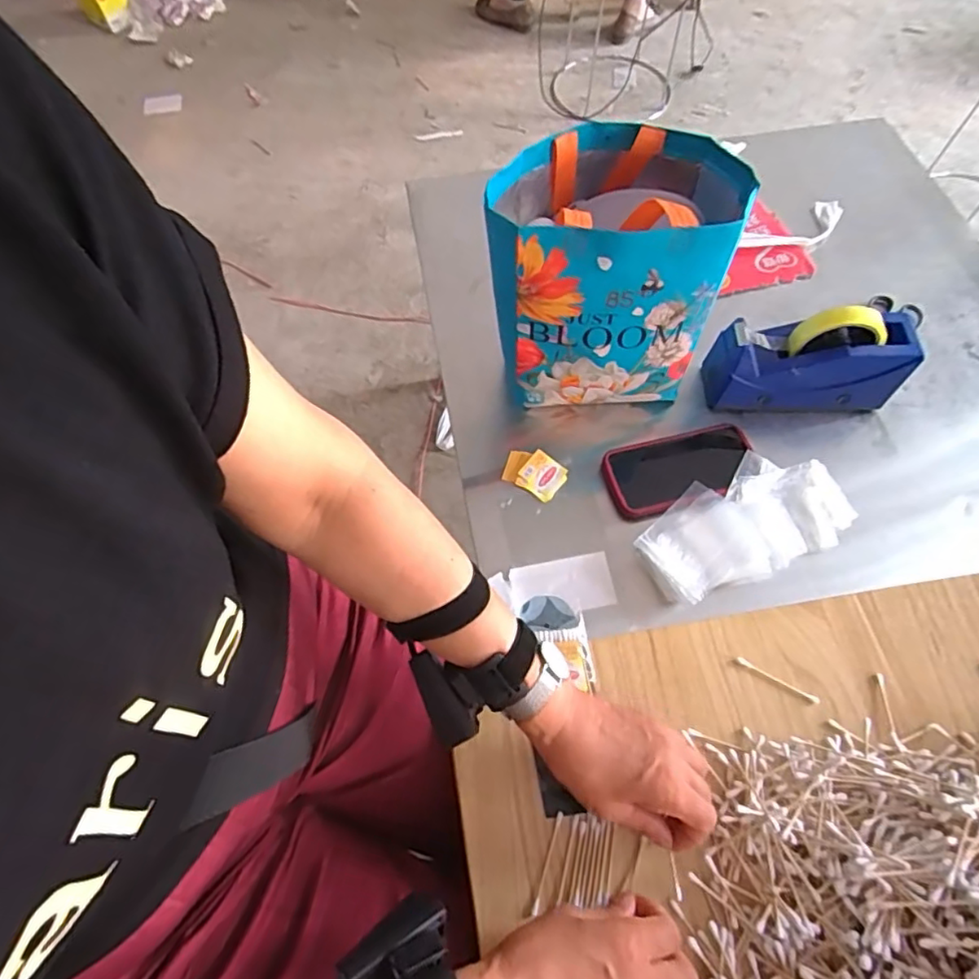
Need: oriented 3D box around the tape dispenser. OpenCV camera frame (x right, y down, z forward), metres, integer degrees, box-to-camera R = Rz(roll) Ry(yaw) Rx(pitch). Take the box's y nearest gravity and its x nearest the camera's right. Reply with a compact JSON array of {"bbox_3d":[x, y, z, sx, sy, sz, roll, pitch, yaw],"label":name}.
[{"bbox_3d":[0.361,-0.148,0.673,0.212,0.127,0.072,-3,63,-1],"label":"tape dispenser"}]

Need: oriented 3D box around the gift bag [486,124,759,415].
[{"bbox_3d":[0.119,-0.232,0.647,0.236,0.235,0.182,1,63,0],"label":"gift bag"}]

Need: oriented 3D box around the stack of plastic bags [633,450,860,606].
[{"bbox_3d":[0.276,0.035,0.640,0.242,0.027,0.115,-22,65,-11],"label":"stack of plastic bags"}]

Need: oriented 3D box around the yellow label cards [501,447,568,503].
[{"bbox_3d":[0.051,-0.020,0.680,0.069,0.013,0.048,27,66,13],"label":"yellow label cards"}]

